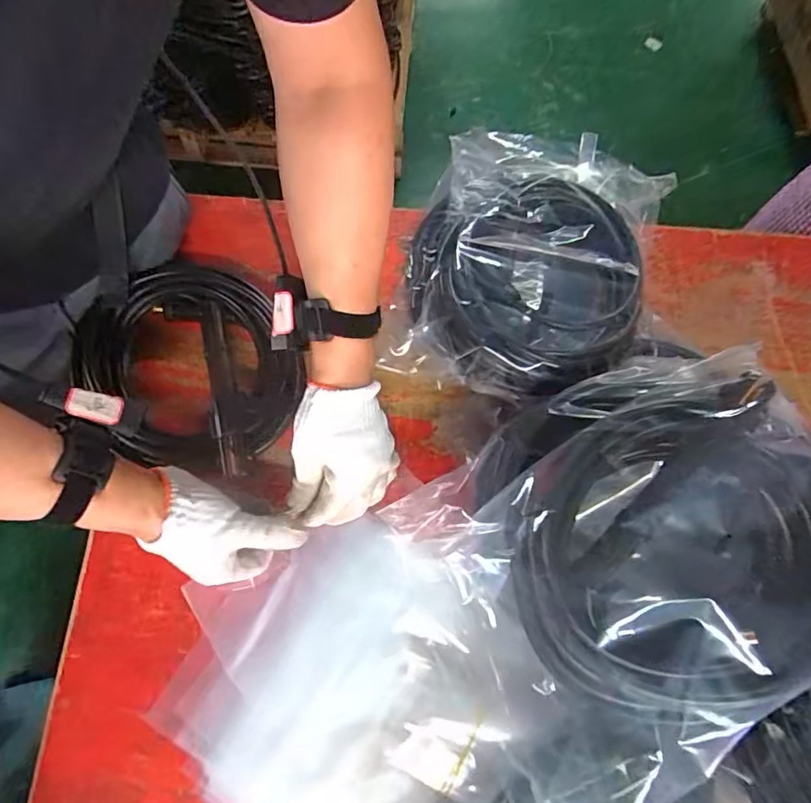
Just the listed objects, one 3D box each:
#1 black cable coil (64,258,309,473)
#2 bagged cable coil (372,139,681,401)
[{"bbox_3d":[-0.229,-0.041,0.540,0.232,0.050,0.214,1,72,-2],"label":"black cable coil"},{"bbox_3d":[0.127,-0.138,0.573,0.253,0.085,0.283,16,72,3],"label":"bagged cable coil"}]

